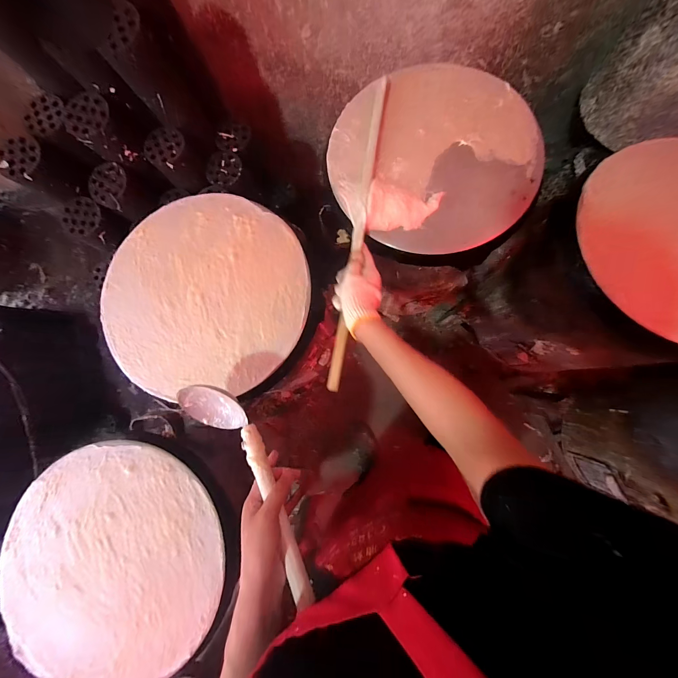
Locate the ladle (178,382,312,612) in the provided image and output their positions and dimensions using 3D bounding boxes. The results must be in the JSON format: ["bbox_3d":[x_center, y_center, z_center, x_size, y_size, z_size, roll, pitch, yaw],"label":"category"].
[{"bbox_3d":[-0.112,0.171,0.370,0.066,0.062,0.285,-40,64,-2],"label":"ladle"}]

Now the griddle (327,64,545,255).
[{"bbox_3d":[0.169,-0.337,0.538,0.369,0.055,0.365,-5,85,4],"label":"griddle"}]

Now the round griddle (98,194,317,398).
[{"bbox_3d":[-0.242,-0.081,0.532,0.375,0.016,0.358,-1,82,4],"label":"round griddle"}]

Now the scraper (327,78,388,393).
[{"bbox_3d":[0.037,-0.199,0.520,0.022,0.021,0.575,9,81,5],"label":"scraper"}]

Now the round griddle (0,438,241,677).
[{"bbox_3d":[-0.367,0.362,0.495,0.390,0.021,0.365,-1,82,4],"label":"round griddle"}]

